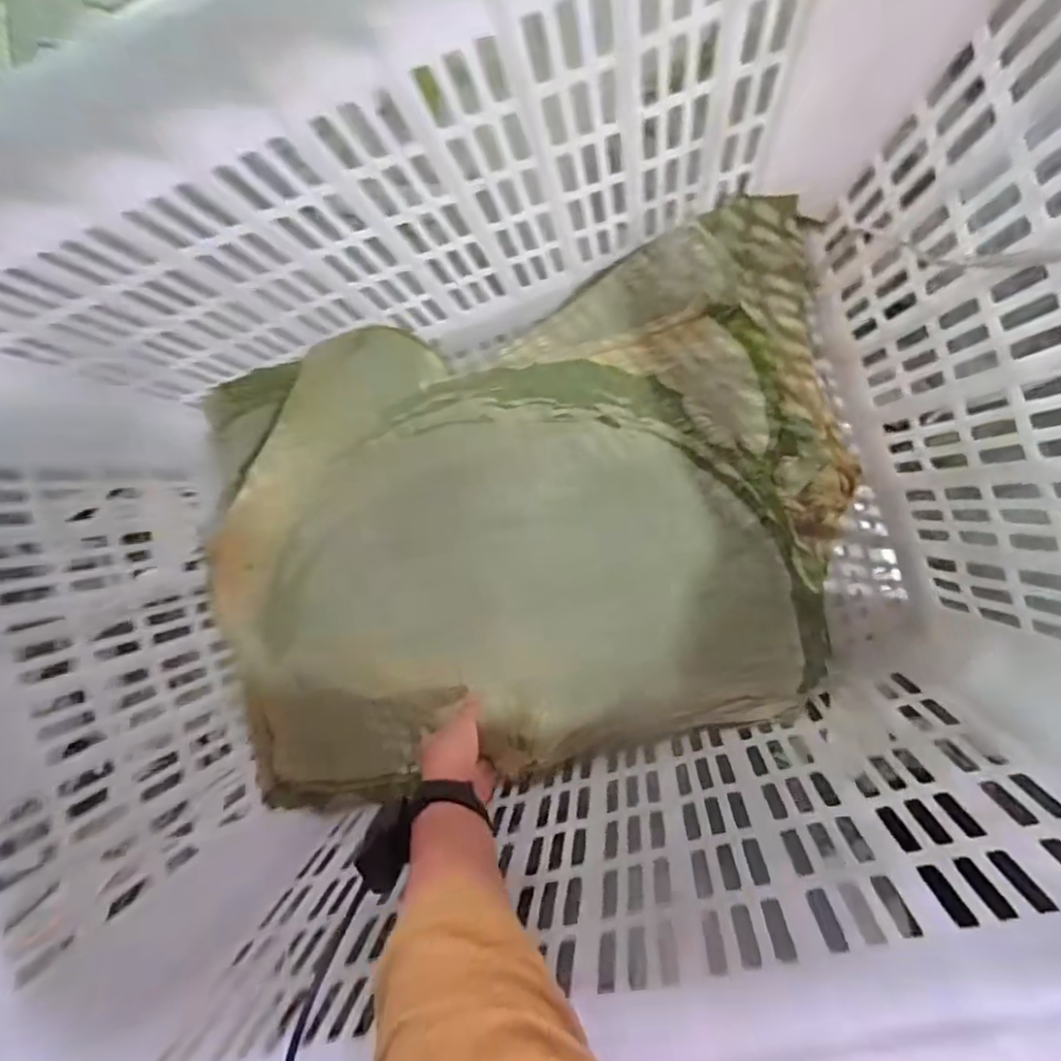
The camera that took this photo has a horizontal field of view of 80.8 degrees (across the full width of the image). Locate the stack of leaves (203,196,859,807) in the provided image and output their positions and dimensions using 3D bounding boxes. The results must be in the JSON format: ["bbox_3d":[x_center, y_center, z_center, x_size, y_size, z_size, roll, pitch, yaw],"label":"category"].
[{"bbox_3d":[-0.008,0.005,0.639,0.671,0.060,0.471,-16,91,9],"label":"stack of leaves"}]

